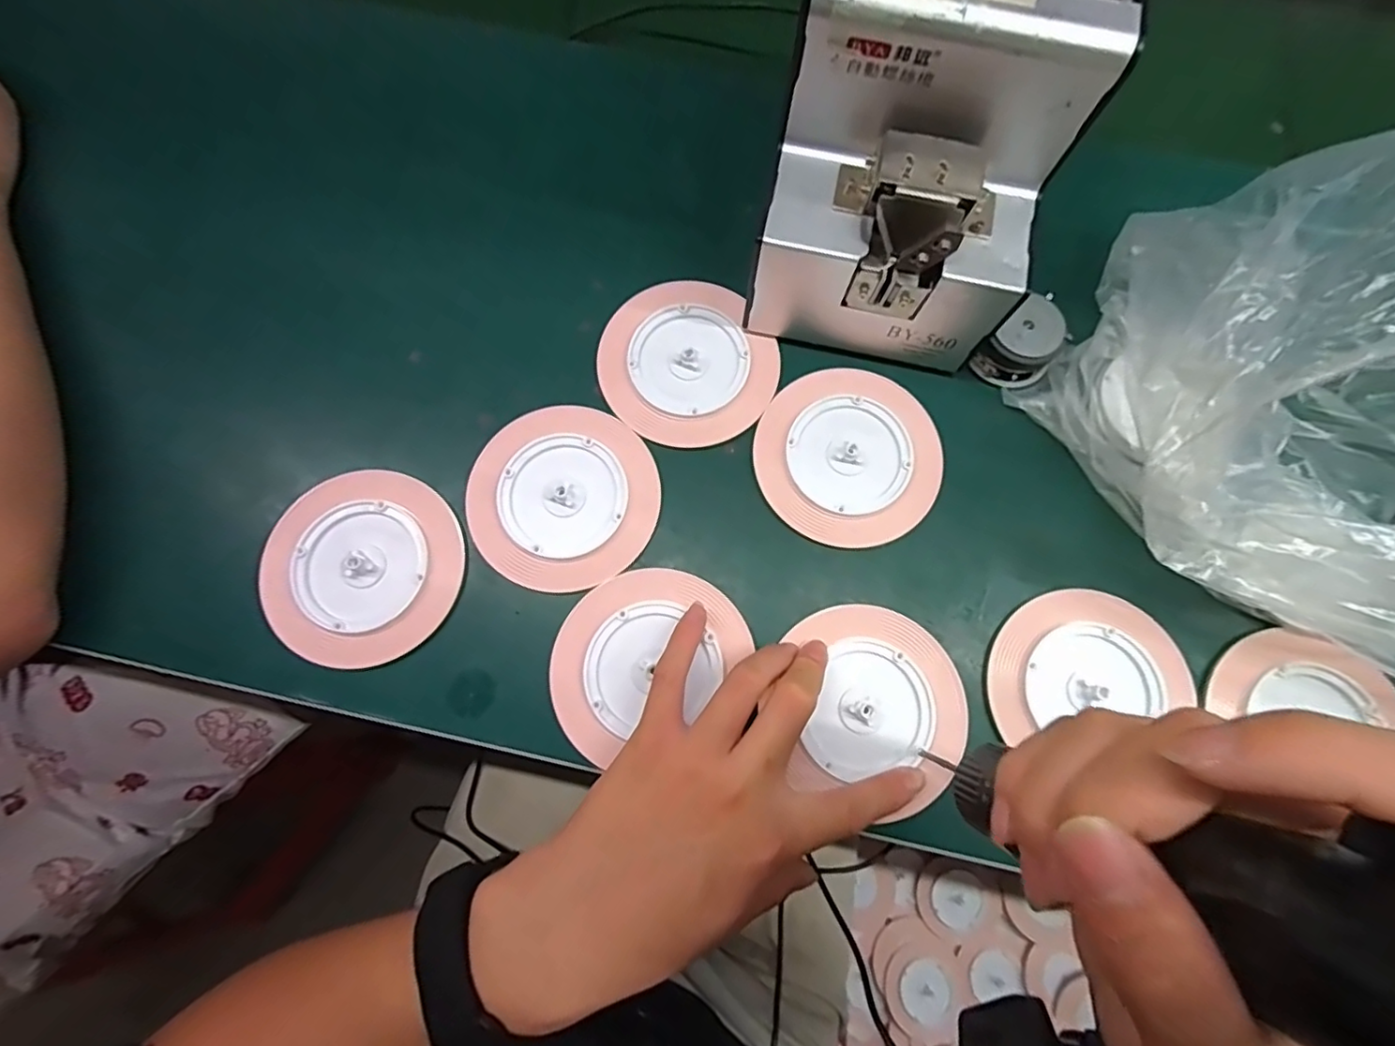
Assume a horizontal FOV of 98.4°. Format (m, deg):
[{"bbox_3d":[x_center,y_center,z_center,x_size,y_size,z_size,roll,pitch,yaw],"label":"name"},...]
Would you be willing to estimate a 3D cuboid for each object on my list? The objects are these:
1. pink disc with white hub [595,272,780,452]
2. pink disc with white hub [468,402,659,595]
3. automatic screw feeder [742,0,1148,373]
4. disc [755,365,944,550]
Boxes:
[{"bbox_3d":[-0.006,-0.092,0.344,0.094,0.004,0.098,0,79,0],"label":"pink disc with white hub"},{"bbox_3d":[-0.071,-0.014,0.323,0.095,0.004,0.100,0,75,-1],"label":"pink disc with white hub"},{"bbox_3d":[0.106,-0.189,0.294,0.124,0.148,0.171,13,76,3],"label":"automatic screw feeder"},{"bbox_3d":[0.084,-0.037,0.331,0.098,0.004,0.098,0,79,0],"label":"disc"}]

